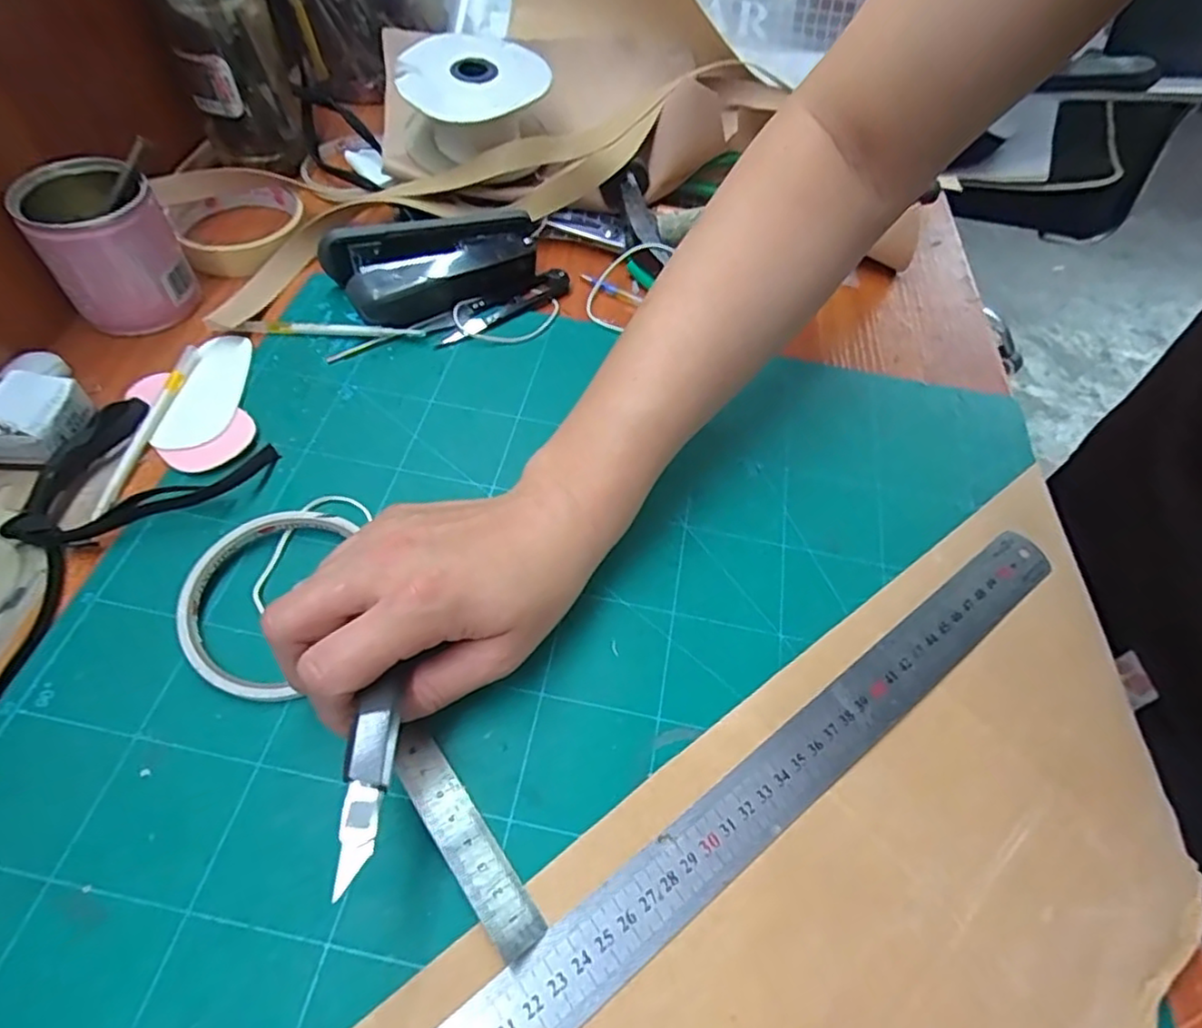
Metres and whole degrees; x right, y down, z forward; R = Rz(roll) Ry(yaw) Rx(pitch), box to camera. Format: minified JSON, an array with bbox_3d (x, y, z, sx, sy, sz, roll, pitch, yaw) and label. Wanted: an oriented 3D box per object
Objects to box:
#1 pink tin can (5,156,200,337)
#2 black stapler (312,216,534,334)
[{"bbox_3d":[-0.279,-0.153,0.375,0.063,0.069,0.070,-29,62,-22],"label":"pink tin can"},{"bbox_3d":[-0.100,-0.160,0.415,0.126,0.038,0.062,-29,62,-22],"label":"black stapler"}]

